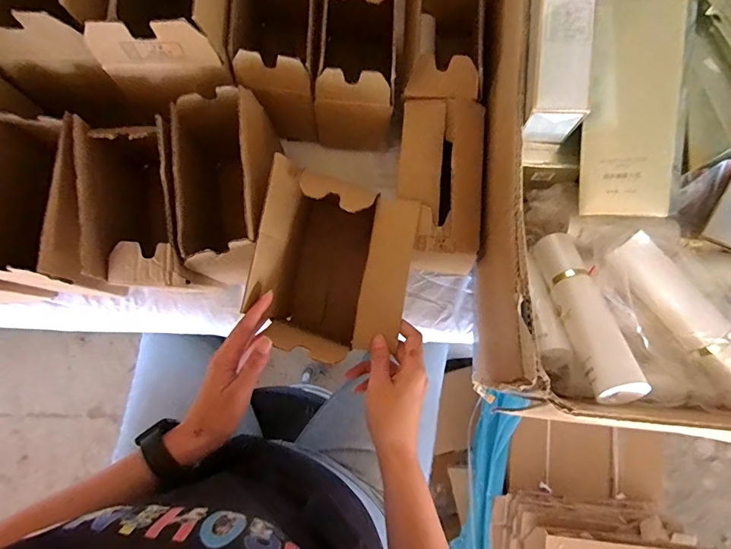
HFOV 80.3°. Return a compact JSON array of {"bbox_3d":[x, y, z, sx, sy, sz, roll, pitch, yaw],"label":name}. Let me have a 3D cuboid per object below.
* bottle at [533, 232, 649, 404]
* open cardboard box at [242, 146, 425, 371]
[{"bbox_3d":[0.203,0.032,0.409,0.039,0.035,0.171,-4,51,-2],"label":"bottle"},{"bbox_3d":[-0.033,-0.001,0.508,0.157,0.169,0.191,11,79,1],"label":"open cardboard box"}]

